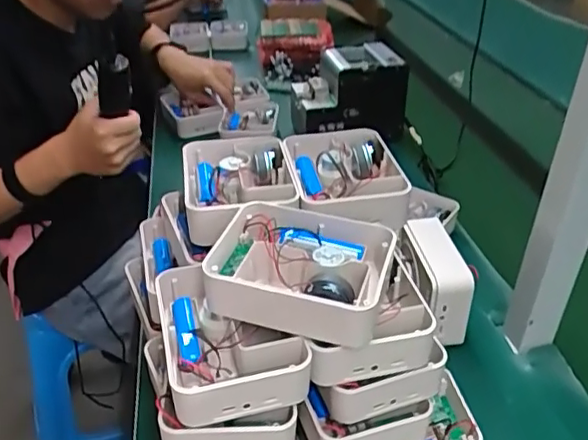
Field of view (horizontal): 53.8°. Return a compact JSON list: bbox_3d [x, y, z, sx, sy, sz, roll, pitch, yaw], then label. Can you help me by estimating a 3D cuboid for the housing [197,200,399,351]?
[{"bbox_3d":[0.005,0.034,0.443,0.130,0.043,0.103,11,35,15],"label":"housing"}]

